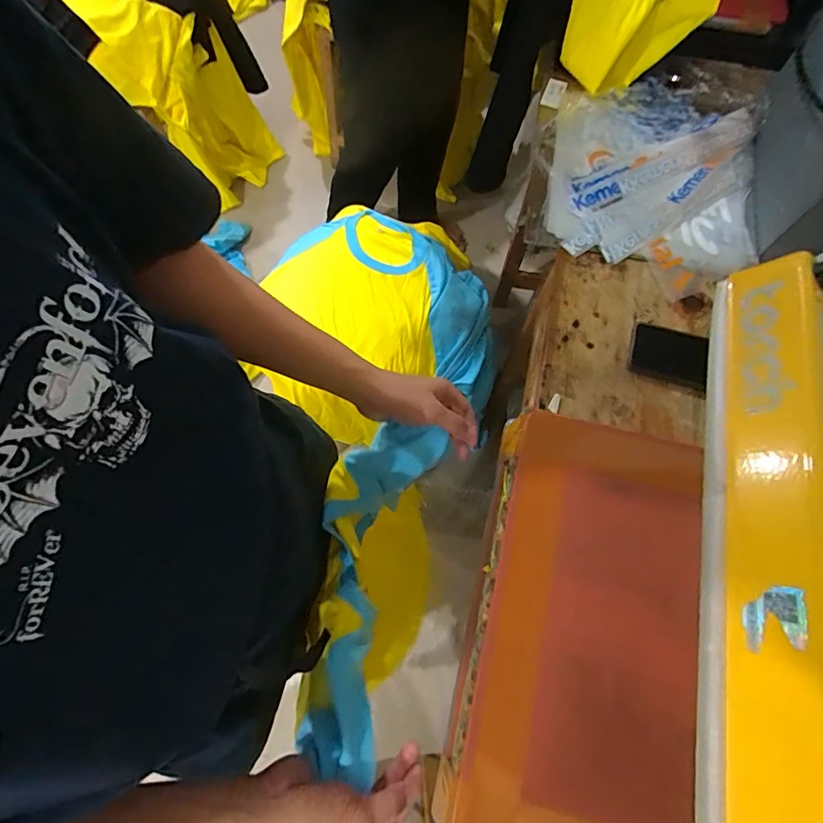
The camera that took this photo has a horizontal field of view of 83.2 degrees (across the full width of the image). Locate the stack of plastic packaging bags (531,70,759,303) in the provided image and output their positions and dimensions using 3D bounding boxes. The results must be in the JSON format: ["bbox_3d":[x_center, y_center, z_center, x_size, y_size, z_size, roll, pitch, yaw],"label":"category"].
[{"bbox_3d":[0.357,-0.375,0.702,0.311,0.040,0.383,10,71,3],"label":"stack of plastic packaging bags"}]

